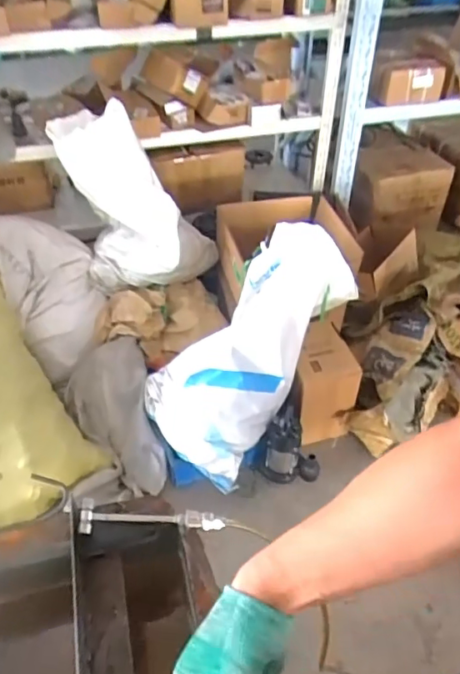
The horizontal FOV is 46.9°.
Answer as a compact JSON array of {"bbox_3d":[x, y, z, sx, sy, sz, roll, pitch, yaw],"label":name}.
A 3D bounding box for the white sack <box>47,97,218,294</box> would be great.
[{"bbox_3d":[-0.270,-0.436,1.658,0.455,0.557,0.189,-21,48,-21],"label":"white sack"}]

